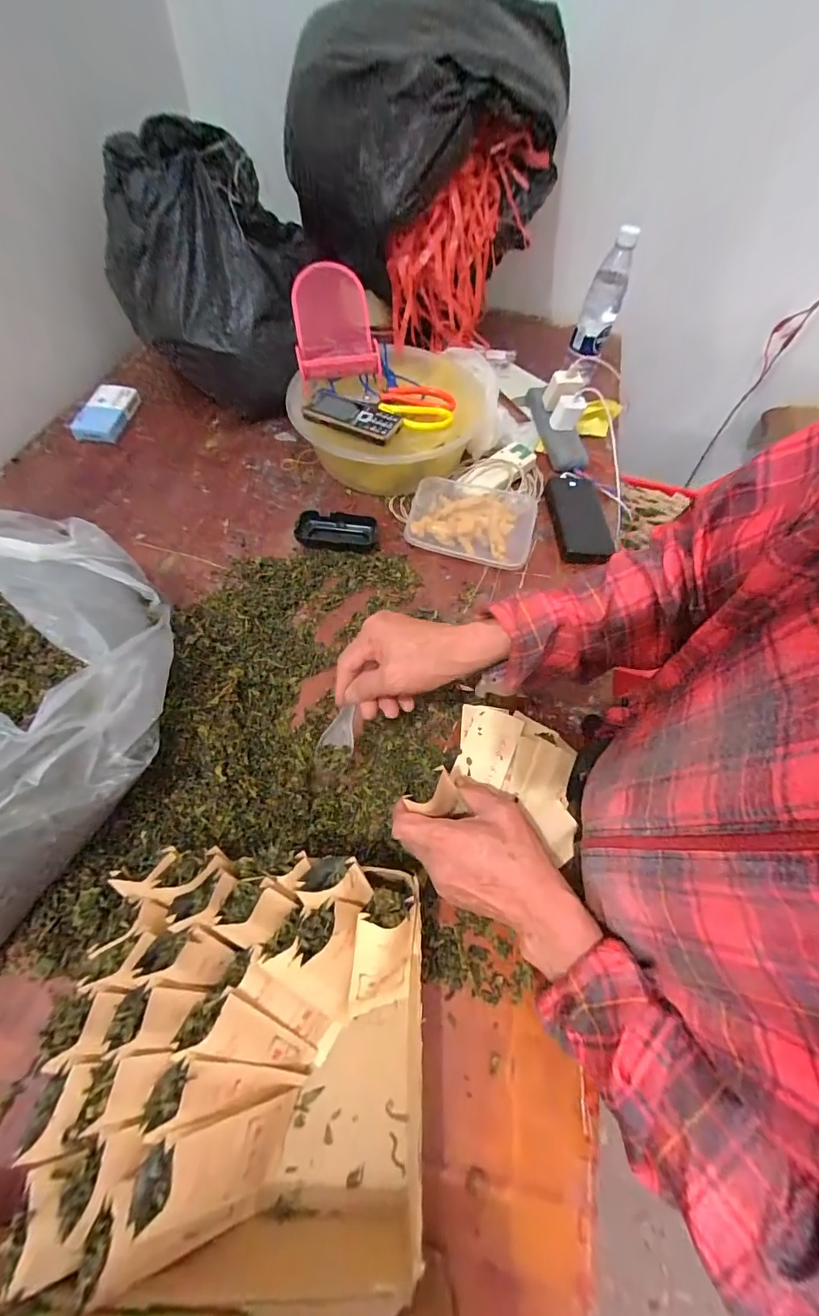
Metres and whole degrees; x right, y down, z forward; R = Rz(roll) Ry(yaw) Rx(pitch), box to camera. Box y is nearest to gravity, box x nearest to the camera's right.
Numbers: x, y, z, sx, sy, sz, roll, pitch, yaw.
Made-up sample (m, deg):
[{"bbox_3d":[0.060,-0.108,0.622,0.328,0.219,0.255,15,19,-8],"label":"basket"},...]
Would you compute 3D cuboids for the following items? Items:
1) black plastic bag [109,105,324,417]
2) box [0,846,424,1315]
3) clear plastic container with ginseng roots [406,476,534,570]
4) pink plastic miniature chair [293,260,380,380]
[{"bbox_3d":[-0.305,-0.585,0.707,0.270,0.280,0.216,13,60,3],"label":"black plastic bag"},{"bbox_3d":[-0.104,0.273,0.325,0.227,0.110,0.224,5,60,-2],"label":"box"},{"bbox_3d":[0.087,-0.192,0.634,0.178,0.042,0.133,14,60,3],"label":"clear plastic container with ginseng roots"},{"bbox_3d":[-0.113,-0.502,0.656,0.118,0.086,0.163,-8,62,-9],"label":"pink plastic miniature chair"}]

